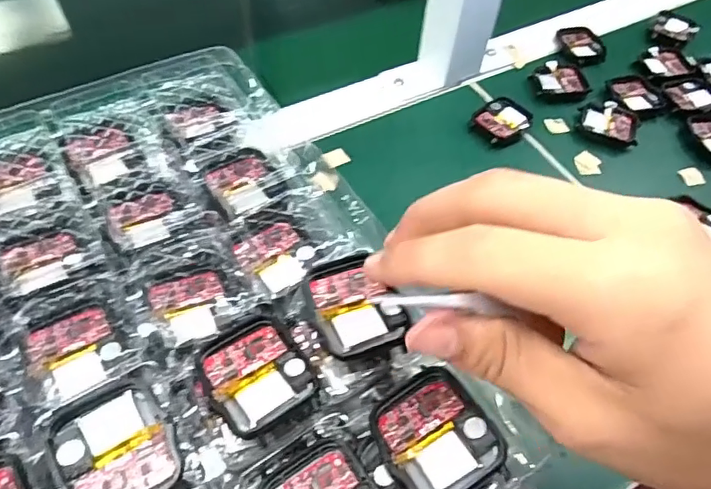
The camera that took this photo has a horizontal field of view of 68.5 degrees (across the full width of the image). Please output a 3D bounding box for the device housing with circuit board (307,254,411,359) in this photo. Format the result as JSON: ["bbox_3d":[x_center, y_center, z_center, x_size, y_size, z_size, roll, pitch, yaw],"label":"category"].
[{"bbox_3d":[0.001,0.024,0.215,0.035,0.007,0.041,-18,54,-10],"label":"device housing with circuit board"}]

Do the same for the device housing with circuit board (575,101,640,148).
[{"bbox_3d":[0.204,-0.099,0.419,0.046,0.007,0.036,14,55,14],"label":"device housing with circuit board"}]

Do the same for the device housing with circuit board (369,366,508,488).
[{"bbox_3d":[0.028,0.068,0.187,0.037,0.009,0.042,-23,60,-18],"label":"device housing with circuit board"}]

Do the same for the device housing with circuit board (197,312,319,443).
[{"bbox_3d":[-0.038,0.050,0.202,0.035,0.011,0.042,-28,61,-21],"label":"device housing with circuit board"}]

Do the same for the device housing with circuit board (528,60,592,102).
[{"bbox_3d":[0.174,-0.140,0.444,0.045,0.007,0.042,-5,56,-7],"label":"device housing with circuit board"}]

